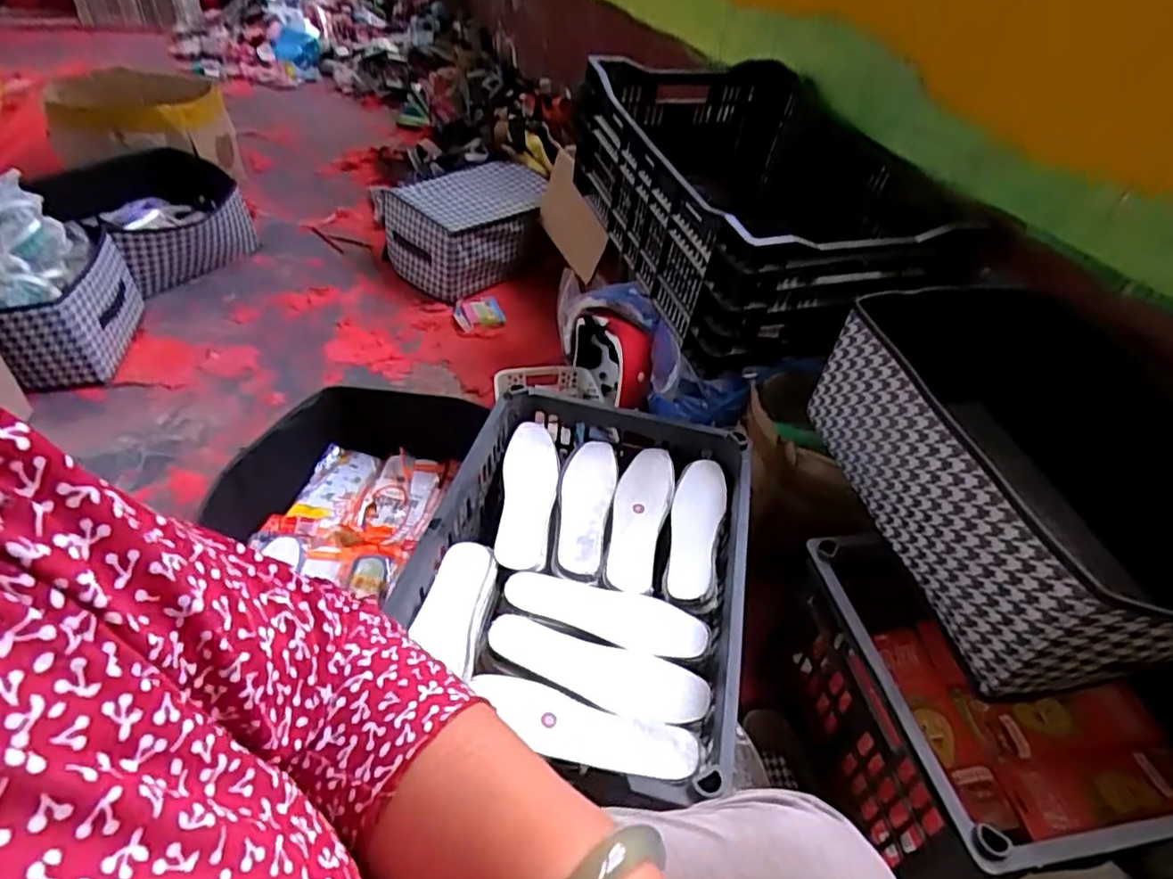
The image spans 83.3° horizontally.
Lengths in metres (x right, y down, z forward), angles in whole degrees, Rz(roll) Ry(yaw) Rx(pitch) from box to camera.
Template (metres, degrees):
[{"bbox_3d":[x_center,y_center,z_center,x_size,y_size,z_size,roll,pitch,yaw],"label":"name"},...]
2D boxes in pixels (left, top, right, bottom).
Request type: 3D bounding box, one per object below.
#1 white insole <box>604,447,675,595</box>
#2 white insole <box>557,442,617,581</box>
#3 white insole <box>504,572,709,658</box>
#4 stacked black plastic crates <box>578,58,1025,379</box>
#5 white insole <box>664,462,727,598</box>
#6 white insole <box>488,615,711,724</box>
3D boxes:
[{"bbox_3d":[0.065,0.090,0.815,0.068,0.022,0.212,11,40,7],"label":"white insole"},{"bbox_3d":[-0.002,0.081,0.816,0.065,0.026,0.201,8,40,3],"label":"white insole"},{"bbox_3d":[0.020,0.189,0.716,0.216,0.008,0.071,11,40,7],"label":"white insole"},{"bbox_3d":[0.258,-0.400,1.082,0.456,0.268,0.627,-9,42,-16],"label":"stacked black plastic crates"},{"bbox_3d":[0.133,0.104,0.800,0.061,0.034,0.199,12,40,8],"label":"white insole"},{"bbox_3d":[0.009,0.230,0.657,0.220,0.013,0.076,13,40,9],"label":"white insole"}]

